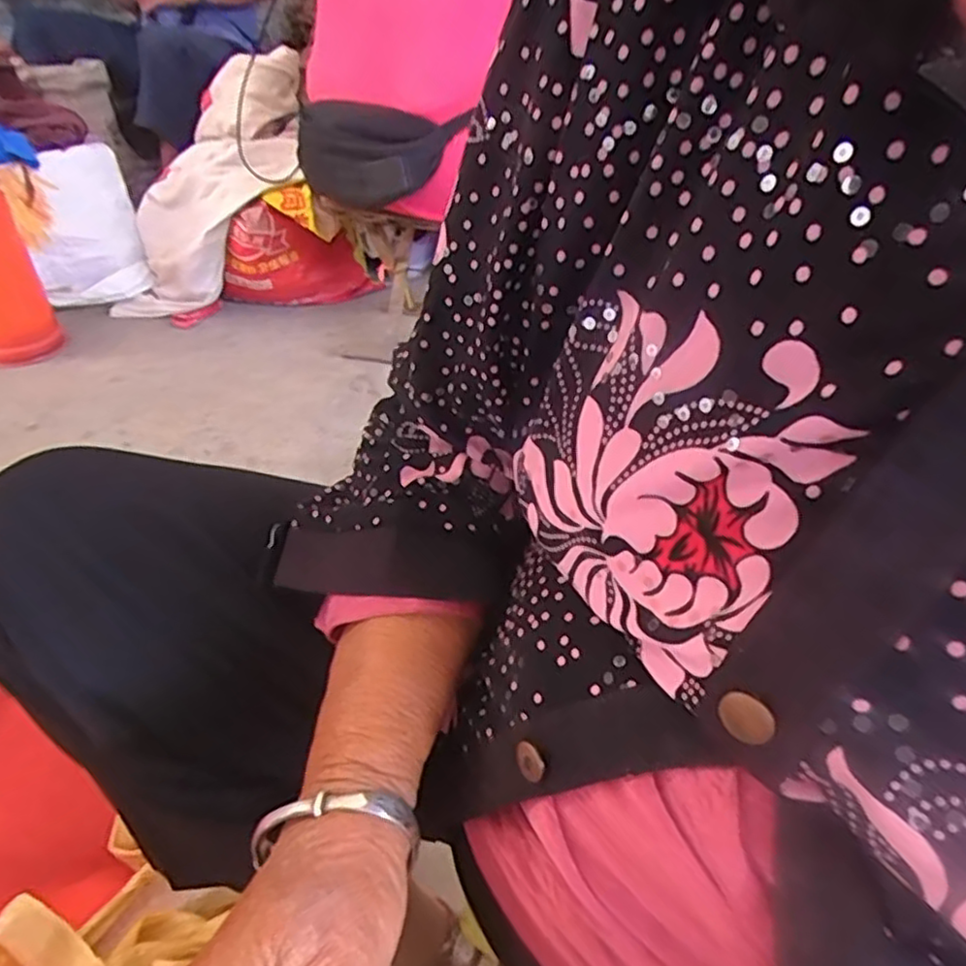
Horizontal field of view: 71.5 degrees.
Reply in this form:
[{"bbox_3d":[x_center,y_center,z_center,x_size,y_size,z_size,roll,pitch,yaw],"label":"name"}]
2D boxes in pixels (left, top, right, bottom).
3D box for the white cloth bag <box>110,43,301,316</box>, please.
[{"bbox_3d":[-0.563,-0.597,1.404,0.191,0.624,0.321,25,18,-38],"label":"white cloth bag"}]

